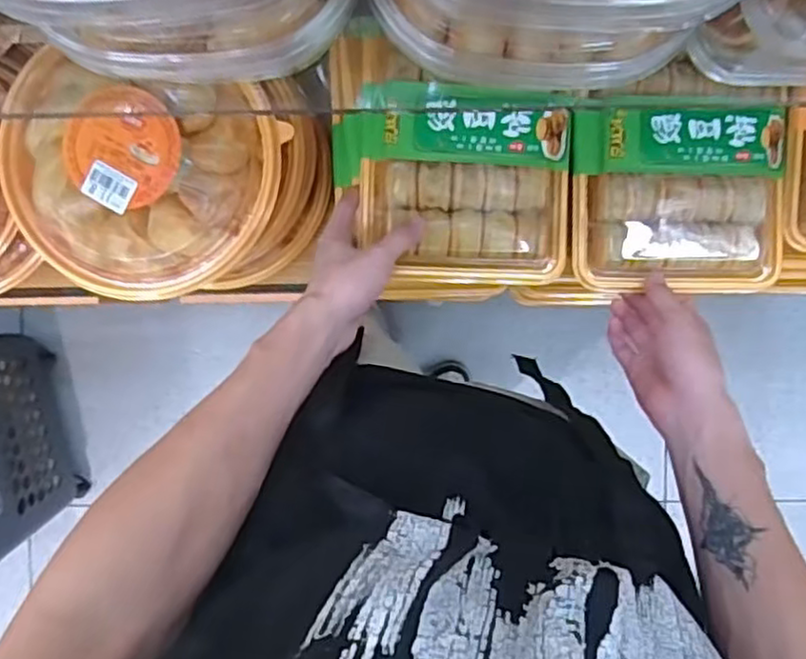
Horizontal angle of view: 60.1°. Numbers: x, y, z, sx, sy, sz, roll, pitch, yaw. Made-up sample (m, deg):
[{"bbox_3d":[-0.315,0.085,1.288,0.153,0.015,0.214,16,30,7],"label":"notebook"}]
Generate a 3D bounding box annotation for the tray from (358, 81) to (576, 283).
[{"bbox_3d":[0.048,-0.110,0.536,0.159,0.042,0.141,3,93,0],"label":"tray"}]

